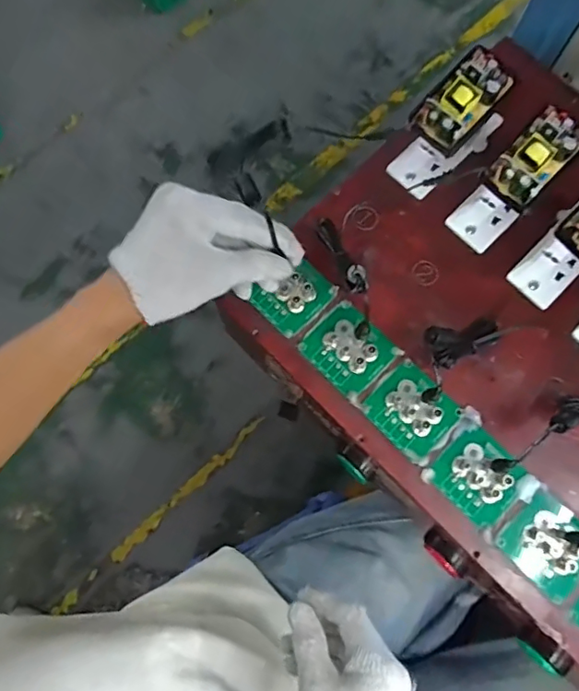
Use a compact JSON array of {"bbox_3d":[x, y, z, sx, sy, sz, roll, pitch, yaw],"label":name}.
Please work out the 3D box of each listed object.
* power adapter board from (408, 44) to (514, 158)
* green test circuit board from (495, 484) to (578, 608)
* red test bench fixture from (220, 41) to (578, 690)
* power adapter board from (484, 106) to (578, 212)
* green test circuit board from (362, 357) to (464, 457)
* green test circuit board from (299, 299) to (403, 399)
[{"bbox_3d":[0.138,-0.195,0.429,0.045,0.025,0.080,41,100,4],"label":"power adapter board"},{"bbox_3d":[0.210,0.157,0.428,0.068,0.021,0.064,42,80,9],"label":"green test circuit board"},{"bbox_3d":[0.288,0.034,0.435,0.405,0.128,0.610,-44,80,-10],"label":"red test bench fixture"},{"bbox_3d":[0.192,-0.146,0.418,0.041,0.025,0.074,43,80,9],"label":"power adapter board"},{"bbox_3d":[0.104,0.053,0.451,0.066,0.015,0.059,41,80,9],"label":"green test circuit board"},{"bbox_3d":[0.052,0.002,0.464,0.069,0.007,0.057,42,80,9],"label":"green test circuit board"}]

